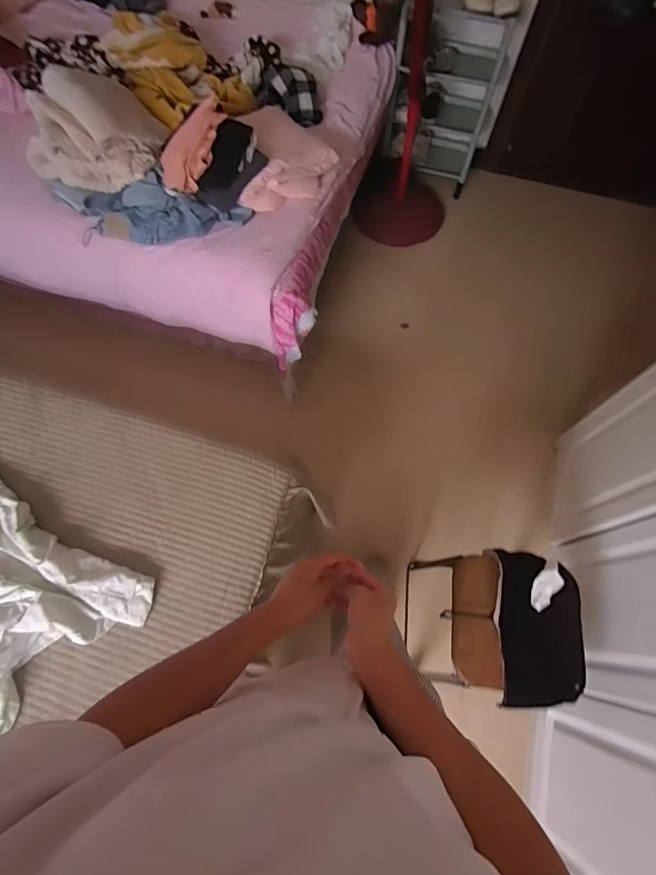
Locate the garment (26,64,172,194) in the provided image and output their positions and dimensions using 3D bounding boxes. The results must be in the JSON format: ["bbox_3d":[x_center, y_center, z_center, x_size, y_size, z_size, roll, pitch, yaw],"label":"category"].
[{"bbox_3d":[-0.713,-0.939,1.268,0.418,0.188,0.313,-24,69,-11],"label":"garment"}]

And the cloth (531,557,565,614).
[{"bbox_3d":[0.493,0.333,0.944,0.056,0.019,0.115,25,85,9],"label":"cloth"}]

